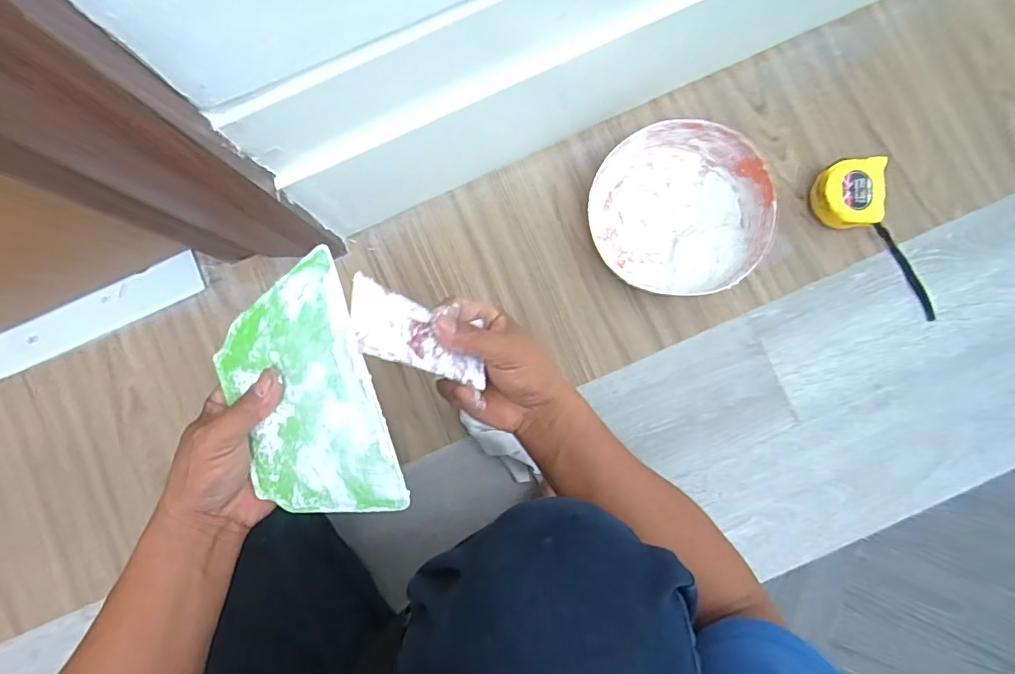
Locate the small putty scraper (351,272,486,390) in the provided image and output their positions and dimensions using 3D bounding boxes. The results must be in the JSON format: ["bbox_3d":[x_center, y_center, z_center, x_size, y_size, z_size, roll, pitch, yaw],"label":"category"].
[{"bbox_3d":[-0.058,0.000,0.361,0.004,0.110,0.049,-23,58,35],"label":"small putty scraper"}]

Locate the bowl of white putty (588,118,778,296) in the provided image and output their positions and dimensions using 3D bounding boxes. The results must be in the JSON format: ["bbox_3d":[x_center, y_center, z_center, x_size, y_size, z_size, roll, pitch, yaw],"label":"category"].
[{"bbox_3d":[0.206,-0.156,0.633,0.202,0.067,0.190,0,86,1],"label":"bowl of white putty"}]

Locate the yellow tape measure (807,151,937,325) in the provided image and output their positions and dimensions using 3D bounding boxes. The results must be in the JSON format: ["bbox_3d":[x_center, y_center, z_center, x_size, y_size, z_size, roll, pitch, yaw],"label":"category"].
[{"bbox_3d":[0.451,-0.114,0.637,0.083,0.044,0.215,-24,86,-1],"label":"yellow tape measure"}]

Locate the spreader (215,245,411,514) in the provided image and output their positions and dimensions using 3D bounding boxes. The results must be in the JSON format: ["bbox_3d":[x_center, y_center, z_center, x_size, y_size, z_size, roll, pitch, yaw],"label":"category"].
[{"bbox_3d":[-0.138,0.044,0.352,0.124,0.004,0.164,-25,83,24],"label":"spreader"}]

